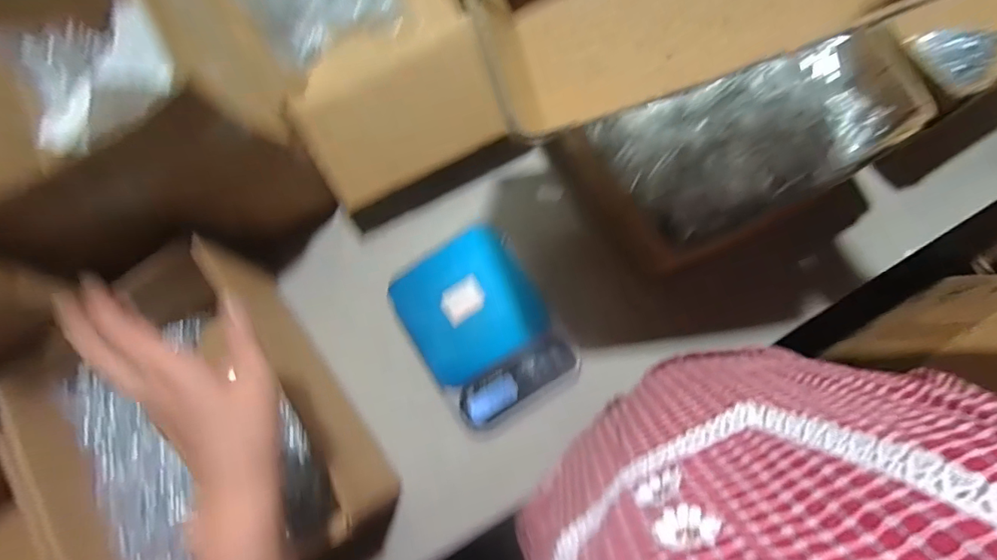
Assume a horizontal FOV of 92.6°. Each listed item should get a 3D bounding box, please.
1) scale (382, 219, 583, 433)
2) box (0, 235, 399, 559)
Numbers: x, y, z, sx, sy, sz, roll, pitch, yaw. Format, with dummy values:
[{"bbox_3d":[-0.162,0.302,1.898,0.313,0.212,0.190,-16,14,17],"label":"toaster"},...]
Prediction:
[{"bbox_3d":[-0.017,0.050,0.512,0.141,0.031,0.191,-29,77,-6],"label":"scale"},{"bbox_3d":[-0.295,0.160,0.461,0.263,0.112,0.326,-34,77,-7],"label":"box"}]

